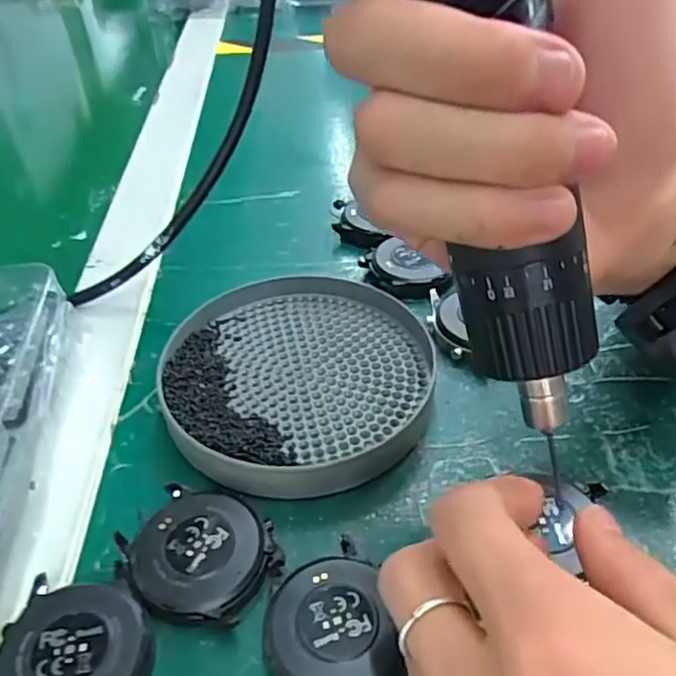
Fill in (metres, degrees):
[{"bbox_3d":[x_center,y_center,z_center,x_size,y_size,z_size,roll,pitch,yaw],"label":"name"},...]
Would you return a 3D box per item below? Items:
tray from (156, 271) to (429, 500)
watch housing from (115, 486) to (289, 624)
[{"bbox_3d":[-0.016,0.016,0.278,0.110,0.018,0.115,-1,42,2],"label":"tray"},{"bbox_3d":[-0.046,0.073,0.219,0.049,0.009,0.044,27,49,29],"label":"watch housing"}]

